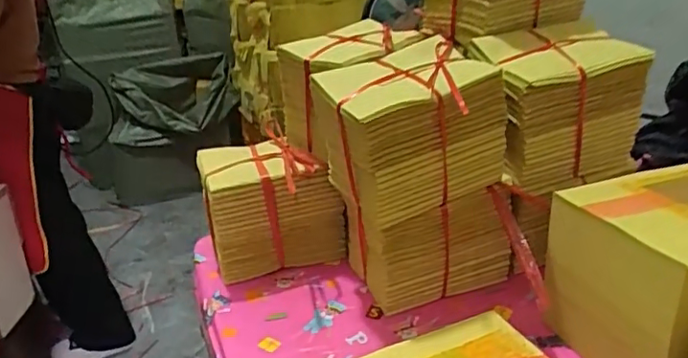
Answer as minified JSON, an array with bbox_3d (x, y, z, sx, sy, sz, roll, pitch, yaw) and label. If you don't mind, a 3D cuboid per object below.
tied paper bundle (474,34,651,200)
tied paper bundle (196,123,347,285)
[{"bbox_3d":[0.239,-0.079,0.673,0.186,0.161,0.122,-10,25,-14],"label":"tied paper bundle"},{"bbox_3d":[-0.091,0.032,0.747,0.164,0.137,0.111,-8,25,-10],"label":"tied paper bundle"}]

